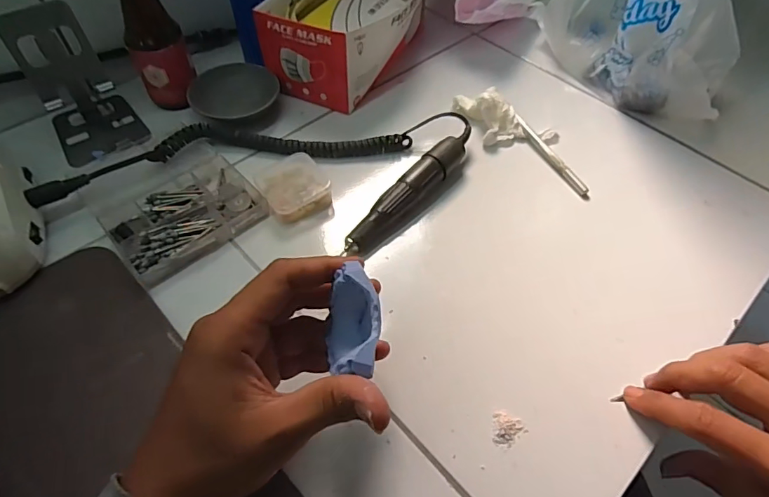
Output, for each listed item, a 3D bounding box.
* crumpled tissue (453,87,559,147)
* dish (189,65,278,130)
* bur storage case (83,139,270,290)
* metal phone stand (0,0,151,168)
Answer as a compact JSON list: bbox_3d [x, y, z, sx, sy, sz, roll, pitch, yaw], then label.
[{"bbox_3d":[0.118,-0.130,0.468,0.109,0.036,0.048,24,57,16],"label":"crumpled tissue"},{"bbox_3d":[-0.156,-0.158,0.483,0.072,0.025,0.086,26,58,17],"label":"dish"},{"bbox_3d":[-0.179,-0.039,0.406,0.118,0.016,0.114,-37,62,-24],"label":"bur storage case"},{"bbox_3d":[-0.286,-0.151,0.427,0.065,0.110,0.082,-28,59,-19],"label":"metal phone stand"}]

